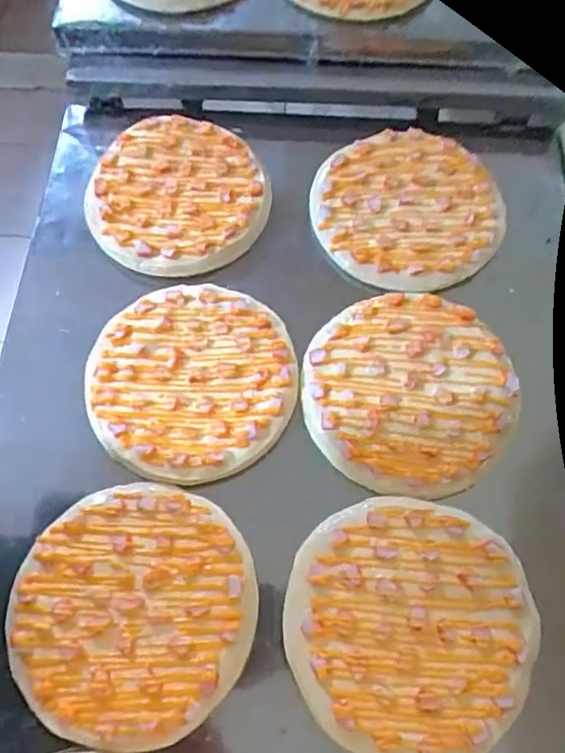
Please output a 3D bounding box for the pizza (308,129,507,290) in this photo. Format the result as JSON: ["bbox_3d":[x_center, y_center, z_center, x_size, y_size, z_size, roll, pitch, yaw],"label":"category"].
[{"bbox_3d":[0.139,-0.189,0.655,0.210,0.025,0.201,0,67,0],"label":"pizza"}]

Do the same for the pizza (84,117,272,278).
[{"bbox_3d":[-0.116,-0.204,0.637,0.194,0.020,0.183,0,67,0],"label":"pizza"}]

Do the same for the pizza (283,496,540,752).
[{"bbox_3d":[0.102,0.199,0.472,0.190,0.011,0.194,0,67,0],"label":"pizza"}]

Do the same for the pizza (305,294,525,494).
[{"bbox_3d":[0.121,0.008,0.549,0.192,0.011,0.193,30,71,12],"label":"pizza"}]

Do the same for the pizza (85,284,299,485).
[{"bbox_3d":[-0.087,-0.001,0.562,0.195,0.014,0.194,0,67,0],"label":"pizza"}]

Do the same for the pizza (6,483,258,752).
[{"bbox_3d":[-0.122,0.189,0.476,0.192,0.007,0.195,0,67,0],"label":"pizza"}]

